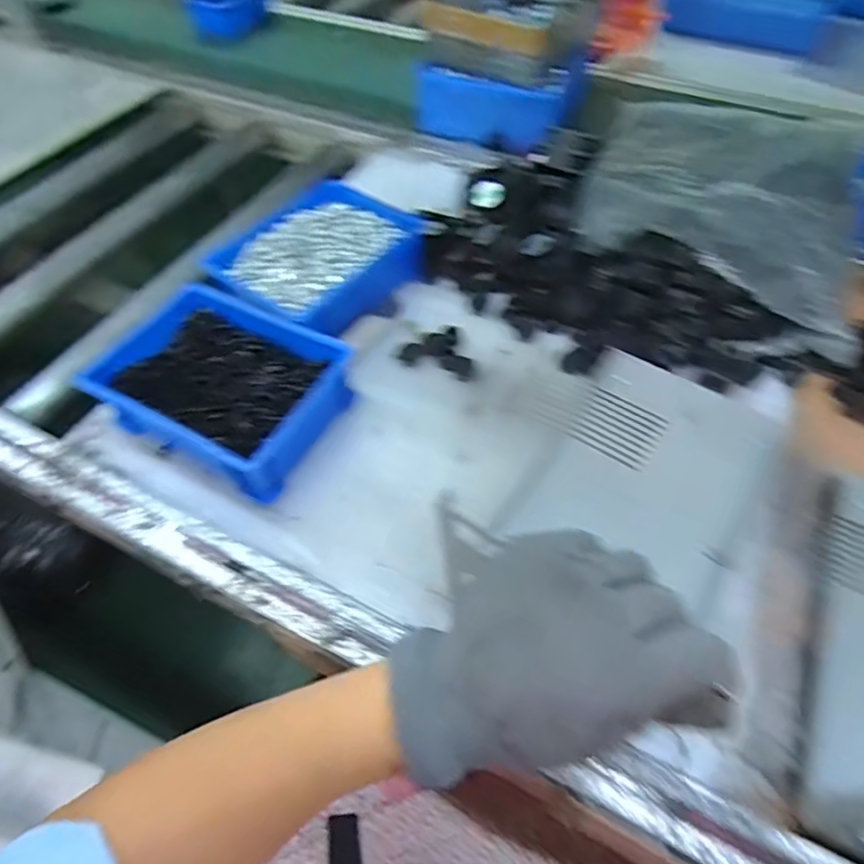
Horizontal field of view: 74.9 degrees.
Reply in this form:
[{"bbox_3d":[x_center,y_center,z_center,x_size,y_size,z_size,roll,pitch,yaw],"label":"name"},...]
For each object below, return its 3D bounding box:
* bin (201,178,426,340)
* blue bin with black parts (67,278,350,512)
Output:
[{"bbox_3d":[-0.117,-0.187,0.616,0.157,0.058,0.204,29,61,21],"label":"bin"},{"bbox_3d":[-0.184,-0.042,0.515,0.198,0.065,0.151,24,60,18],"label":"blue bin with black parts"}]

